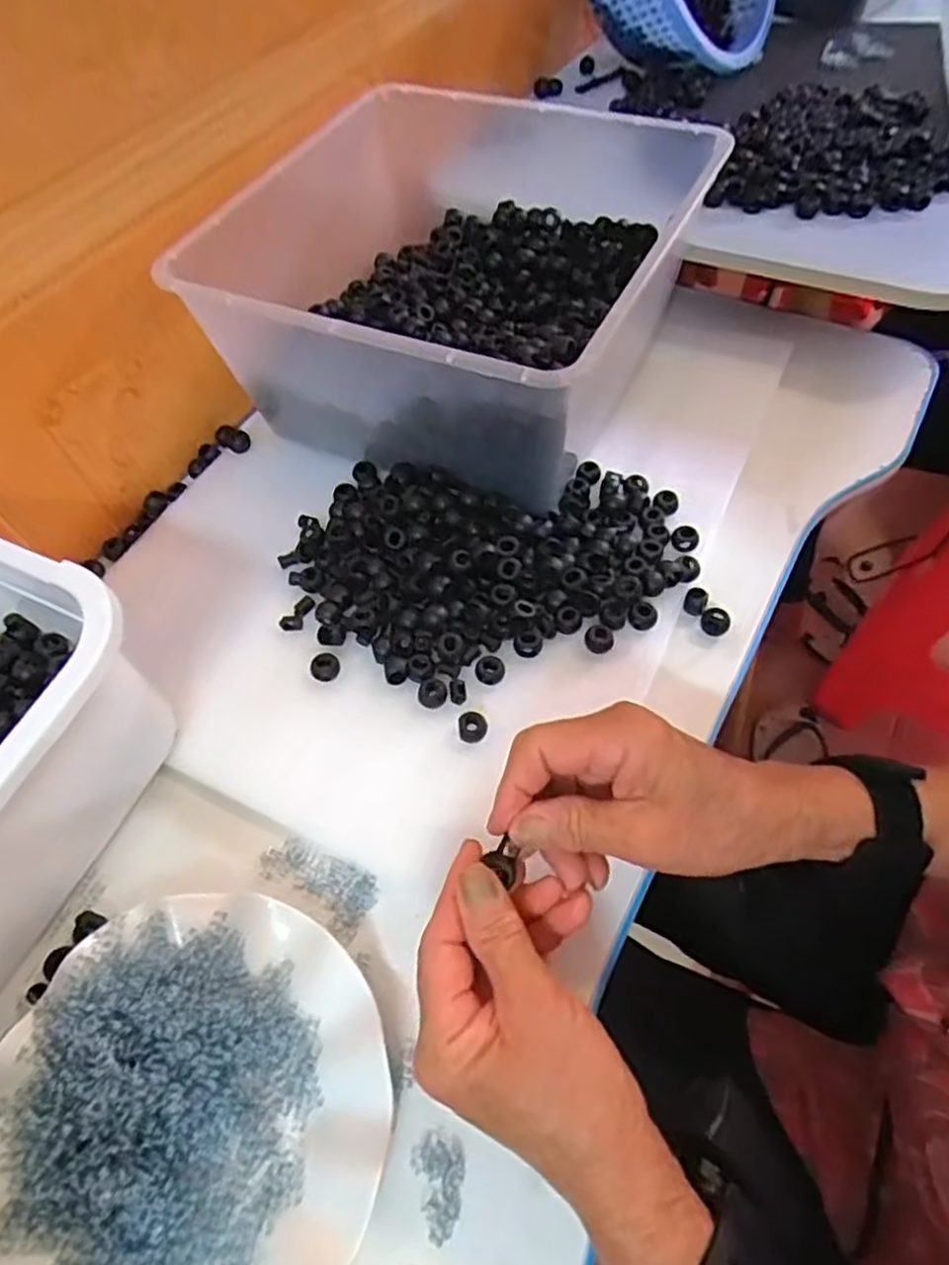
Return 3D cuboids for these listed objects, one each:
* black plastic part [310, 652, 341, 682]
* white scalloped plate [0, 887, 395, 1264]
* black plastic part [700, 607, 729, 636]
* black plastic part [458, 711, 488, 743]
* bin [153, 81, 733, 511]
[{"bbox_3d":[-0.093,0.021,0.441,0.018,0.008,0.016,-27,59,-12],"label":"black plastic part"},{"bbox_3d":[-0.130,0.212,0.312,0.177,0.028,0.177,-2,57,3],"label":"white scalloped plate"},{"bbox_3d":[0.152,-0.007,0.448,0.016,0.019,0.016,16,60,14],"label":"black plastic part"},{"bbox_3d":[-0.001,0.054,0.410,0.016,0.008,0.019,-6,57,1],"label":"black plastic part"},{"bbox_3d":[-0.009,-0.266,0.524,0.295,0.118,0.314,21,61,17],"label":"bin"}]

